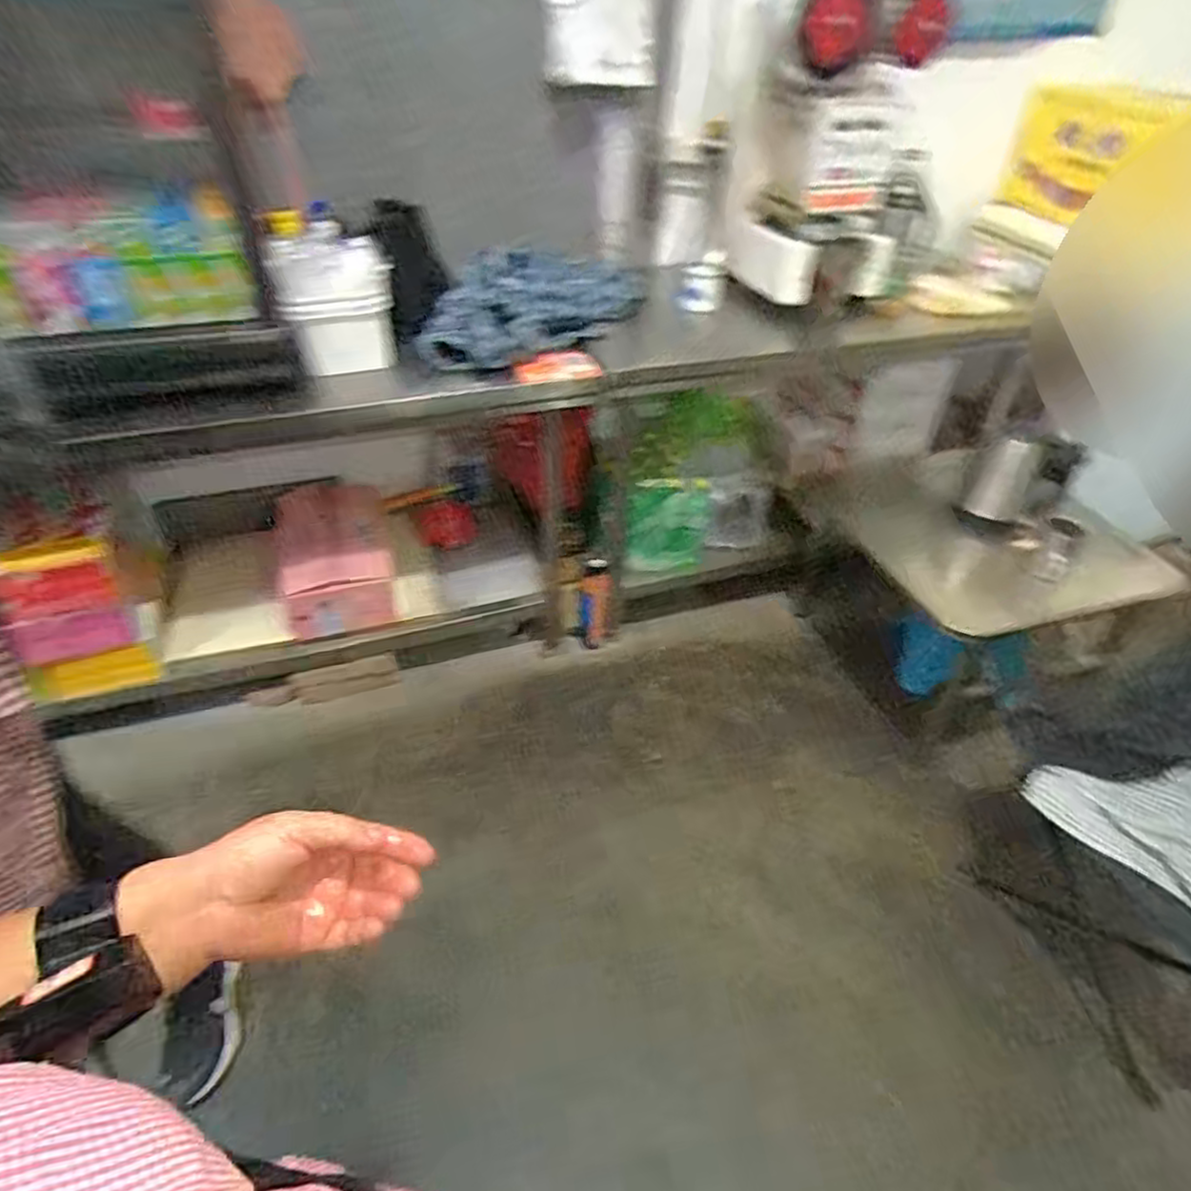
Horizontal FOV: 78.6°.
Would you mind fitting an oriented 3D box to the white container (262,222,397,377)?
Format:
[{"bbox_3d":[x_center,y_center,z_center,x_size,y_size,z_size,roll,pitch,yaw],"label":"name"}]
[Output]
[{"bbox_3d":[-0.490,-0.562,1.378,0.197,0.211,0.216,-9,43,-14],"label":"white container"}]

